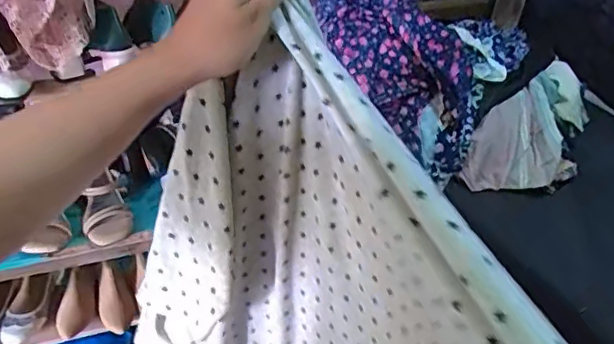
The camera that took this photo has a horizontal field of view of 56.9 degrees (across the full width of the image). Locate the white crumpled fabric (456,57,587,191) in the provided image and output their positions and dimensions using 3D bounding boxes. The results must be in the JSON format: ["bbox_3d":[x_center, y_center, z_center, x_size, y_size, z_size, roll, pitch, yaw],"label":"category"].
[{"bbox_3d":[0.361,-0.056,0.888,0.342,0.069,0.145,-35,78,-28],"label":"white crumpled fabric"}]

